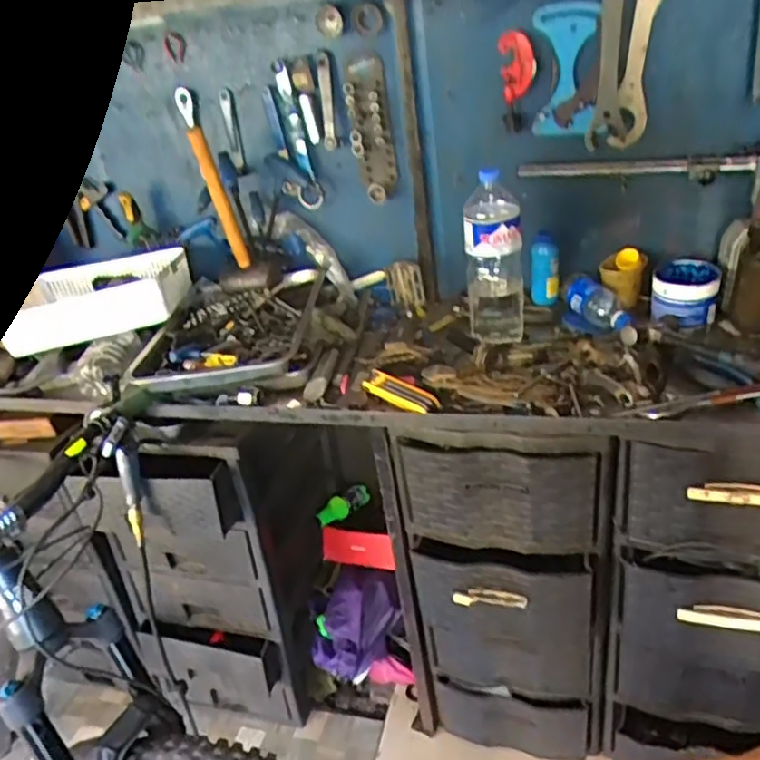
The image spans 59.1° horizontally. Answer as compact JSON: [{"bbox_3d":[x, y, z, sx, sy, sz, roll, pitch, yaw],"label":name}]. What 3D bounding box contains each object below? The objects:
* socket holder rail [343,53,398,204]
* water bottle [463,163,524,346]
[{"bbox_3d":[-0.017,-0.459,1.237,0.075,0.248,0.044,-5,29,3],"label":"socket holder rail"},{"bbox_3d":[0.196,-0.206,1.148,0.098,0.270,0.107,-3,31,11],"label":"water bottle"}]

